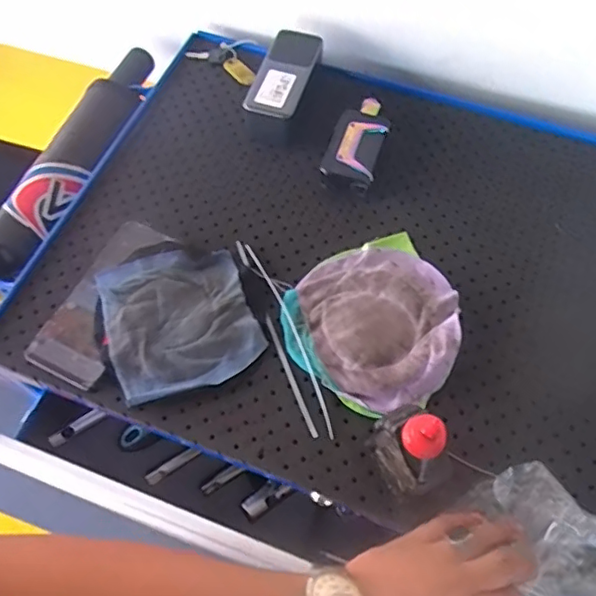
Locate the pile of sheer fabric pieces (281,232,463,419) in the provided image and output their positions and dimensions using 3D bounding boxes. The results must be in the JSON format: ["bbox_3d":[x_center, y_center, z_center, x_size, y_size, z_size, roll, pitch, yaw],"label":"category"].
[{"bbox_3d":[0.075,0.013,0.520,0.154,0.023,0.160,38,65,19],"label":"pile of sheer fabric pieces"}]

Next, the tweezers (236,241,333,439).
[{"bbox_3d":[-0.015,0.032,0.529,0.030,0.018,0.203,-22,62,-15],"label":"tweezers"}]

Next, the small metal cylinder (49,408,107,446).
[{"bbox_3d":[-0.220,0.128,0.578,0.058,0.008,0.012,-29,64,-18],"label":"small metal cylinder"}]

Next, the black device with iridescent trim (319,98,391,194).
[{"bbox_3d":[0.063,-0.163,0.614,0.053,0.033,0.112,18,60,8],"label":"black device with iridescent trim"}]

